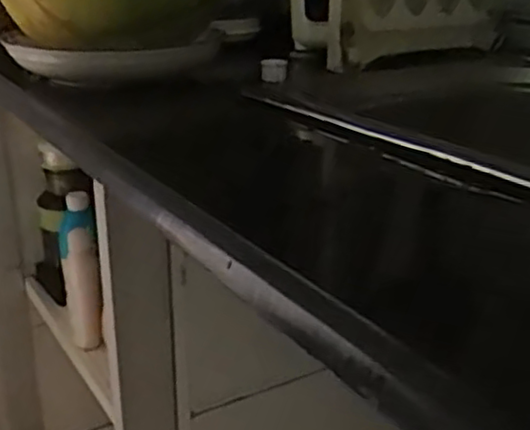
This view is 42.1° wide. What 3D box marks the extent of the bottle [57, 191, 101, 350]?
[{"bbox_3d":[-0.256,0.074,0.950,0.050,0.215,0.066,-5,-9,-14],"label":"bottle"}]

